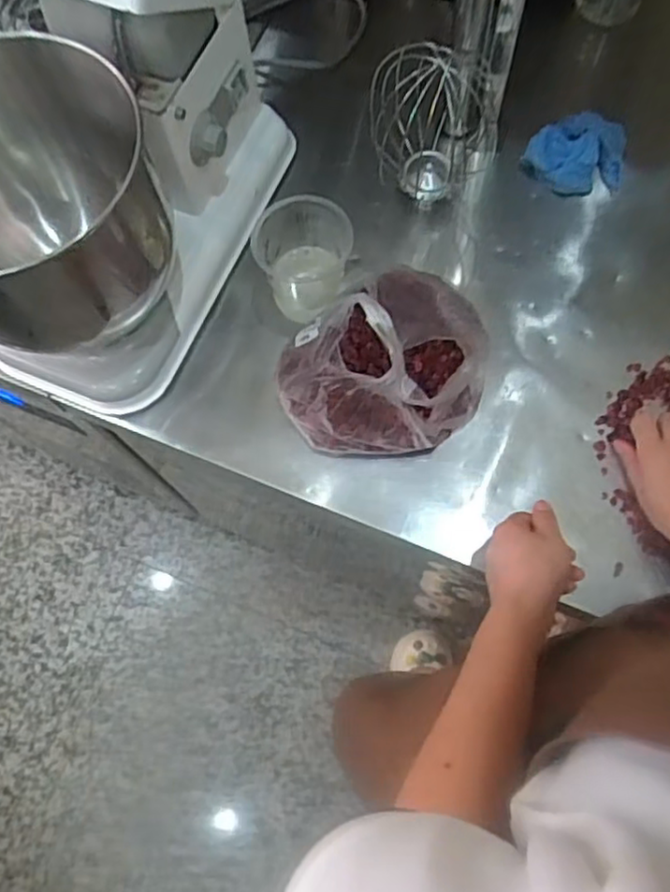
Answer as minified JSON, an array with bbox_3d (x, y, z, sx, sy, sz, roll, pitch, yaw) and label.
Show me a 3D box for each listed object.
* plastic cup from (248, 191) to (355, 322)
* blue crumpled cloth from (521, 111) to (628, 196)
[{"bbox_3d":[-0.027,-0.184,0.678,0.090,0.097,0.098,-1,71,3],"label":"plastic cup"},{"bbox_3d":[0.267,-0.325,0.754,0.104,0.034,0.089,22,74,10],"label":"blue crumpled cloth"}]

